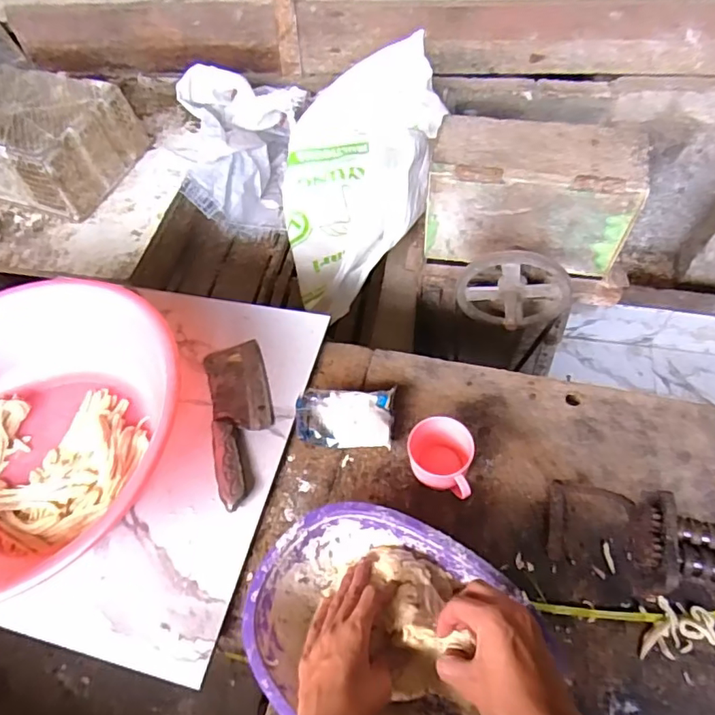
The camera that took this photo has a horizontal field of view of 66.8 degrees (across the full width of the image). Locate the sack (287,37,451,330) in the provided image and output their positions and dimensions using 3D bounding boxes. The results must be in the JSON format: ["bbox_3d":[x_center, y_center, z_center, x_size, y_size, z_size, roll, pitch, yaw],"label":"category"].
[{"bbox_3d":[-0.009,-0.476,1.281,0.364,0.241,0.752,9,56,8],"label":"sack"}]

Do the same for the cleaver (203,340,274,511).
[{"bbox_3d":[-0.156,0.078,0.729,0.081,0.017,0.244,-12,55,-7],"label":"cleaver"}]

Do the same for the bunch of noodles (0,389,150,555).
[{"bbox_3d":[-0.399,0.127,0.715,0.206,0.037,0.240,-39,62,-22],"label":"bunch of noodles"}]

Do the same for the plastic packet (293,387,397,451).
[{"bbox_3d":[-0.018,0.077,0.714,0.129,0.033,0.078,6,55,6],"label":"plastic packet"}]

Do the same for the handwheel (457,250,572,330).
[{"bbox_3d":[0.286,-0.098,0.983,0.207,0.170,0.094,5,55,6],"label":"handwheel"}]

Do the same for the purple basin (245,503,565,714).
[{"bbox_3d":[0.033,0.278,0.537,0.291,0.093,0.208,26,60,19],"label":"purple basin"}]

